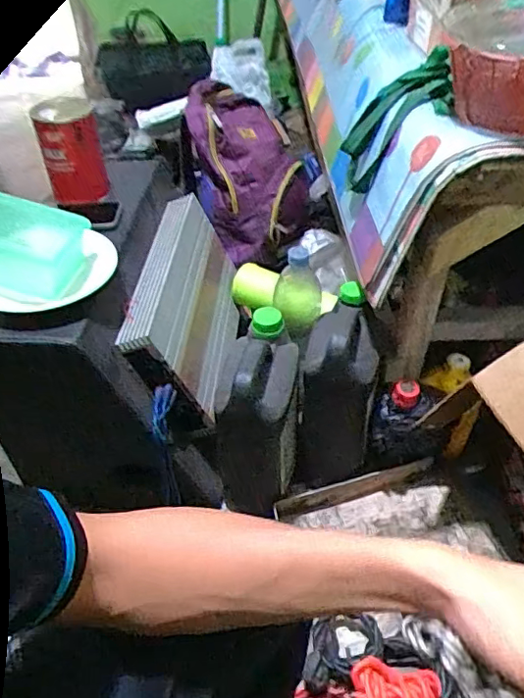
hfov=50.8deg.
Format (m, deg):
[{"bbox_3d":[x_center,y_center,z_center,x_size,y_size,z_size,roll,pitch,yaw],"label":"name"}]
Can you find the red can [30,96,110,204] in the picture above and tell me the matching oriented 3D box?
[{"bbox_3d":[-0.325,-0.339,0.945,0.097,0.147,0.093,-16,45,-15],"label":"red can"}]

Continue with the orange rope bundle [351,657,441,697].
[{"bbox_3d":[0.170,0.430,0.694,0.111,0.043,0.067,4,44,6],"label":"orange rope bundle"}]

